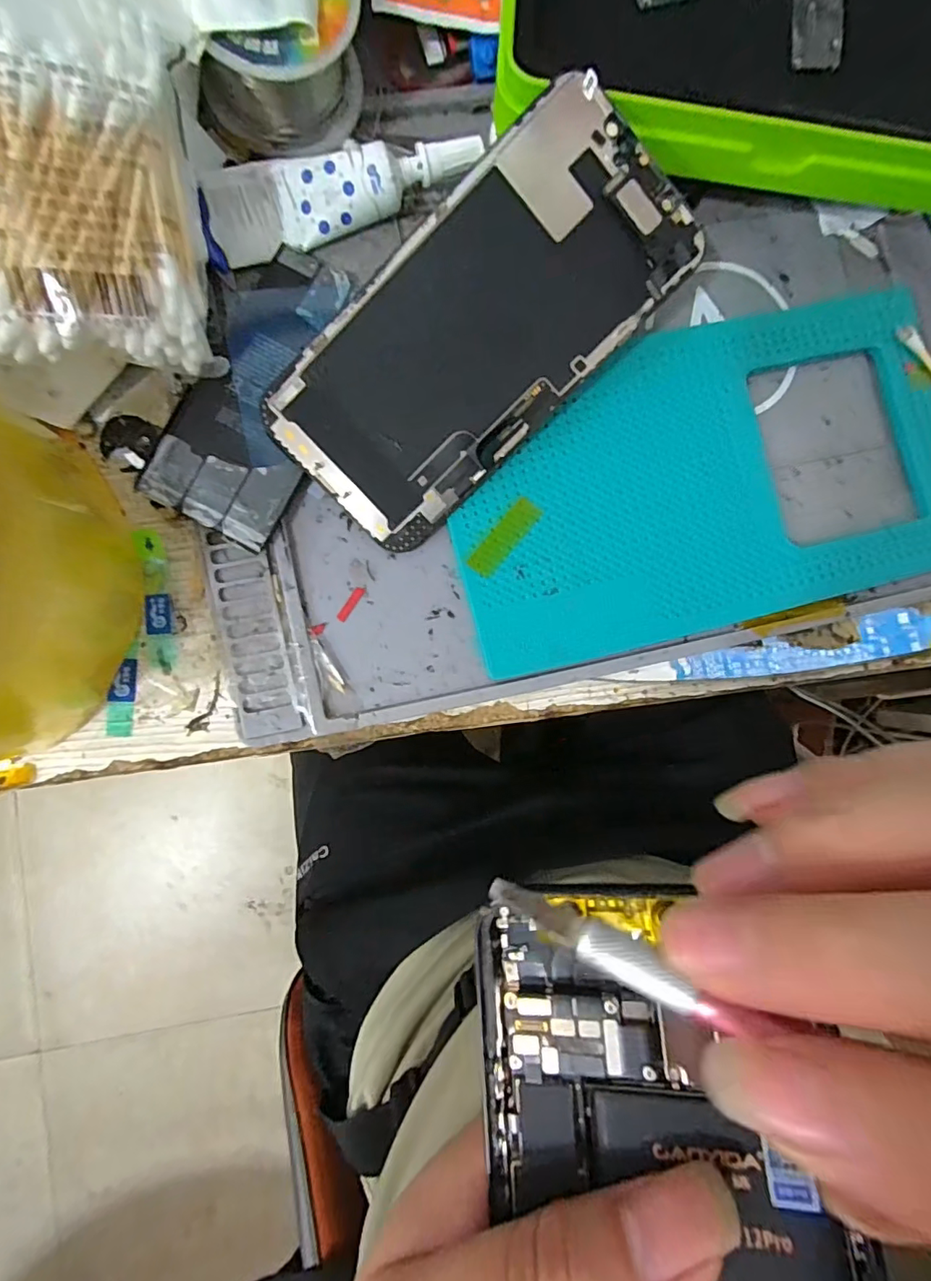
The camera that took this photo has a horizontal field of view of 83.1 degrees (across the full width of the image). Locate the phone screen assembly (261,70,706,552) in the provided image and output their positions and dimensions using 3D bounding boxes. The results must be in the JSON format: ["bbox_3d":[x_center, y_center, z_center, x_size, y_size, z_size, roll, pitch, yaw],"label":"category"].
[{"bbox_3d":[0.004,-0.100,0.170,0.142,0.005,0.069,-43,99,6],"label":"phone screen assembly"}]

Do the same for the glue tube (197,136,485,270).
[{"bbox_3d":[-0.043,-0.158,0.181,0.092,0.015,0.026,-20,89,-6],"label":"glue tube"}]

